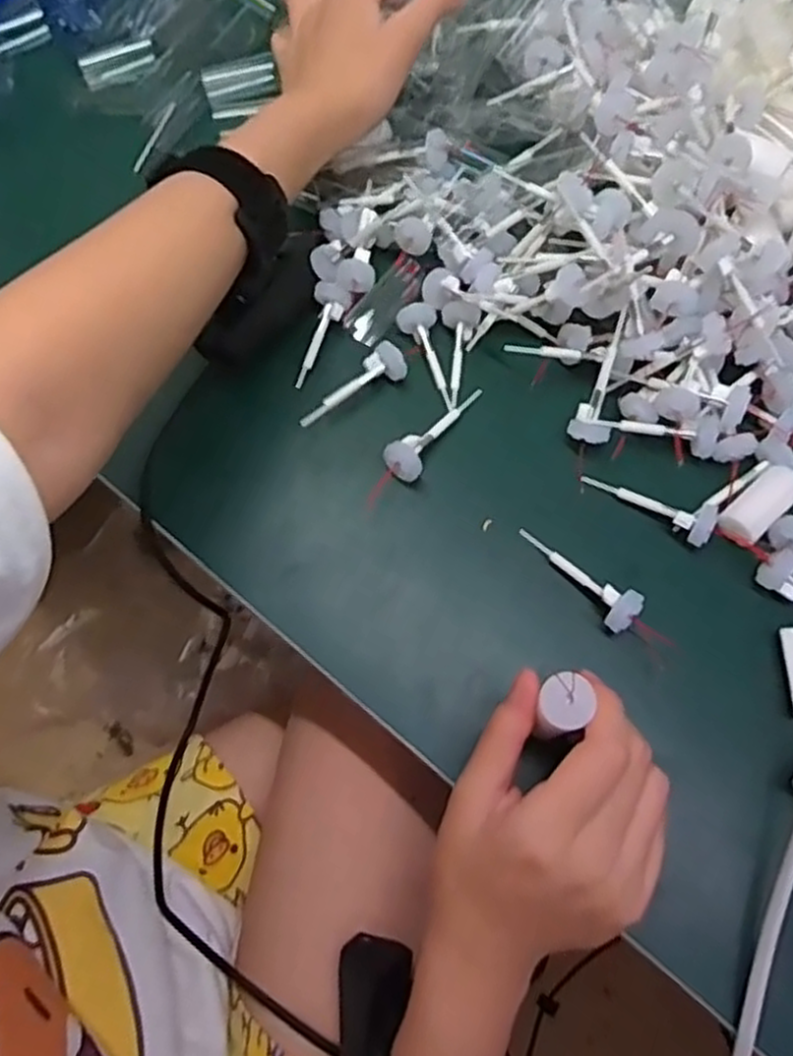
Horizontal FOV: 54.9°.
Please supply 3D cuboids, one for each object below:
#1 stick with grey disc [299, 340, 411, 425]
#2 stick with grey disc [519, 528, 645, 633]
[{"bbox_3d":[-0.021,-0.071,0.402,0.064,0.014,0.018,-42,73,-13],"label":"stick with grey disc"},{"bbox_3d":[0.085,0.024,0.365,0.019,0.019,0.066,-43,60,-13],"label":"stick with grey disc"}]

